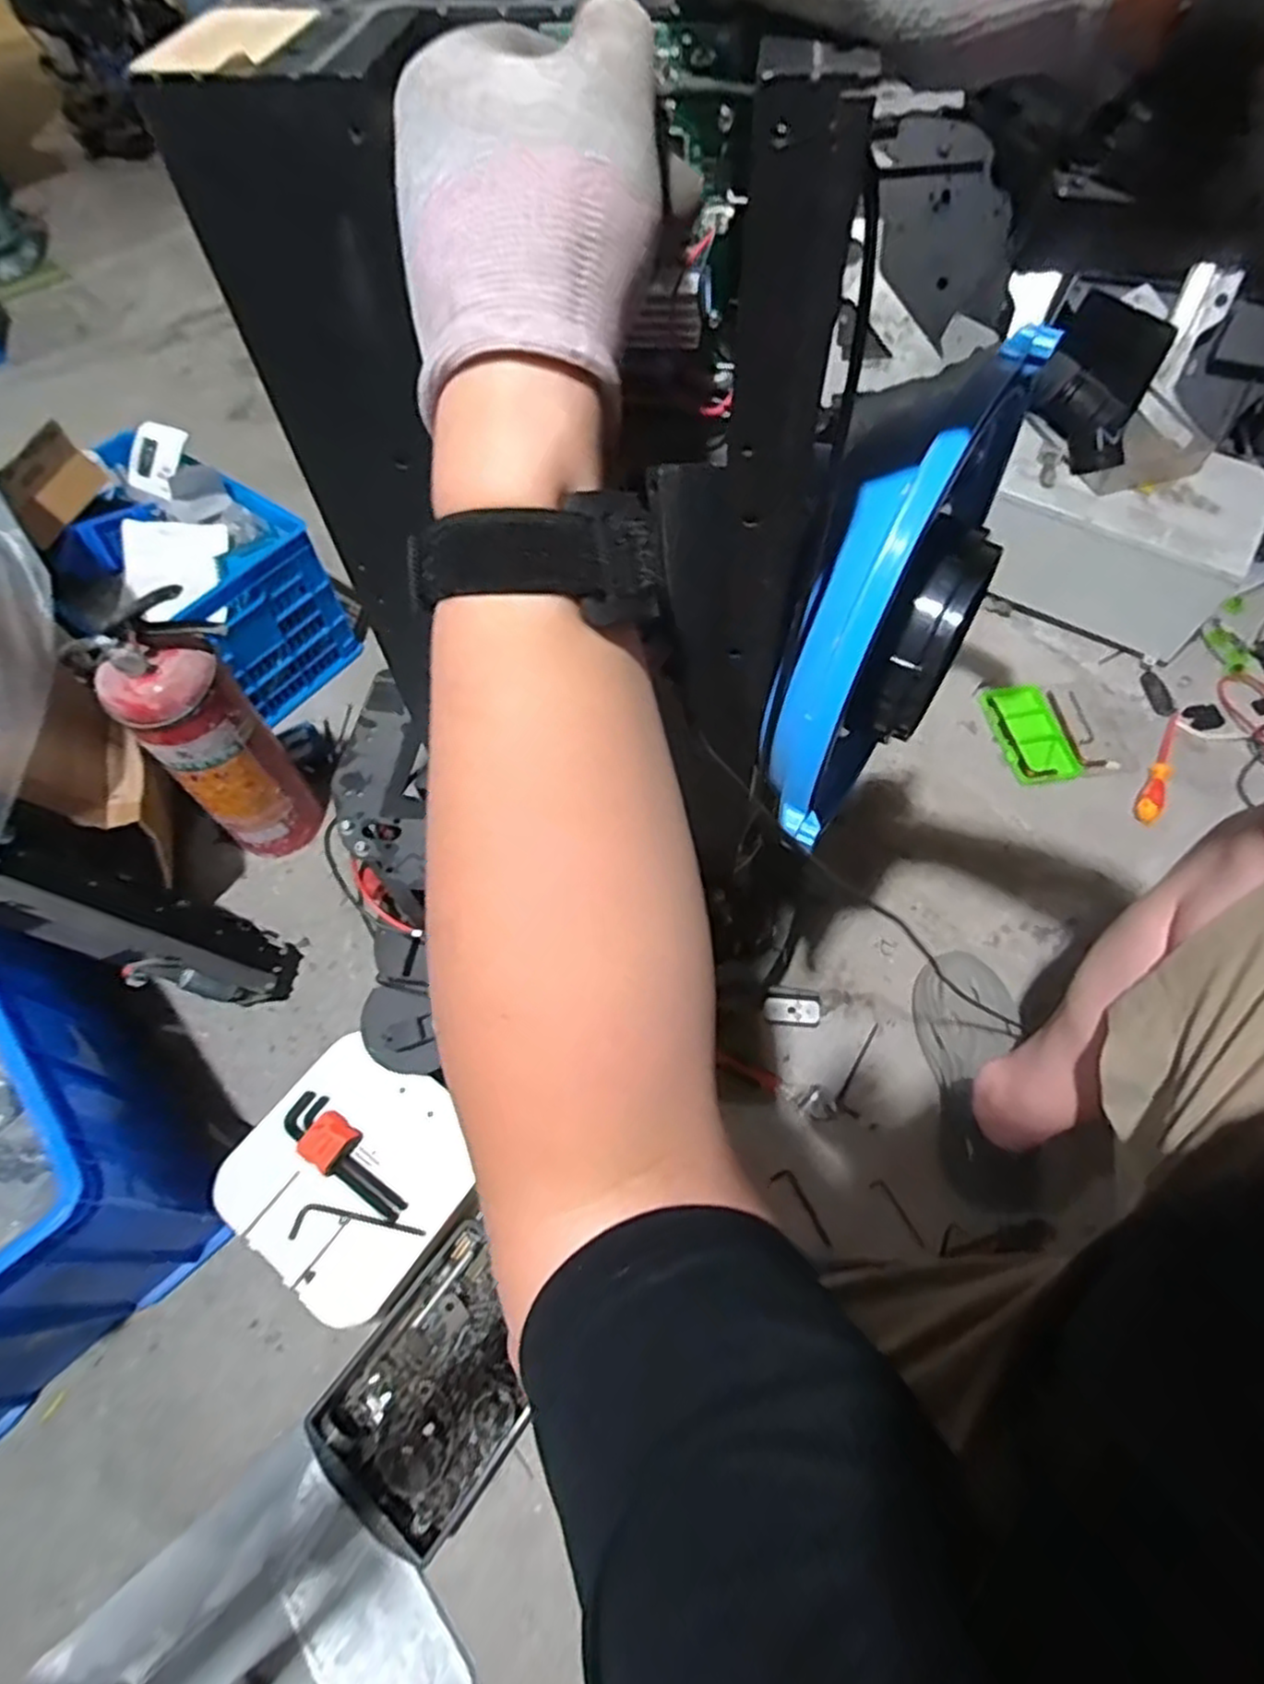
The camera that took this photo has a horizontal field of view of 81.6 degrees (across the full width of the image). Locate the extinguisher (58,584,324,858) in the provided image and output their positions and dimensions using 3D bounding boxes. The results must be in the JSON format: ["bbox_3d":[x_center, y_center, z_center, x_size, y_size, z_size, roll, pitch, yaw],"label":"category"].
[{"bbox_3d":[-0.577,-0.140,1.007,0.151,0.424,0.140,35,66,21],"label":"extinguisher"}]

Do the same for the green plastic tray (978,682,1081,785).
[{"bbox_3d":[0.659,-0.182,1.213,0.106,0.016,0.194,-9,59,-3],"label":"green plastic tray"}]

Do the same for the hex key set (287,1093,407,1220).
[{"bbox_3d":[-0.324,0.348,0.818,0.181,0.037,0.052,34,66,20],"label":"hex key set"}]

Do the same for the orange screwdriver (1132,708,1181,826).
[{"bbox_3d":[0.852,-0.126,1.166,0.035,0.028,0.250,30,64,18],"label":"orange screwdriver"}]

